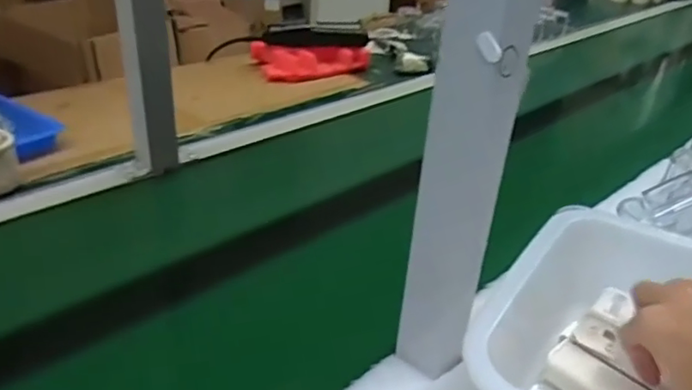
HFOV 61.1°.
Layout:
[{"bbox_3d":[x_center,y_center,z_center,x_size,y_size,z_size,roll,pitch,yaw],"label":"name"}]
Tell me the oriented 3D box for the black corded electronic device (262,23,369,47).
[{"bbox_3d":[-0.053,-0.296,1.085,0.193,0.041,0.024,-5,32,-14],"label":"black corded electronic device"}]

